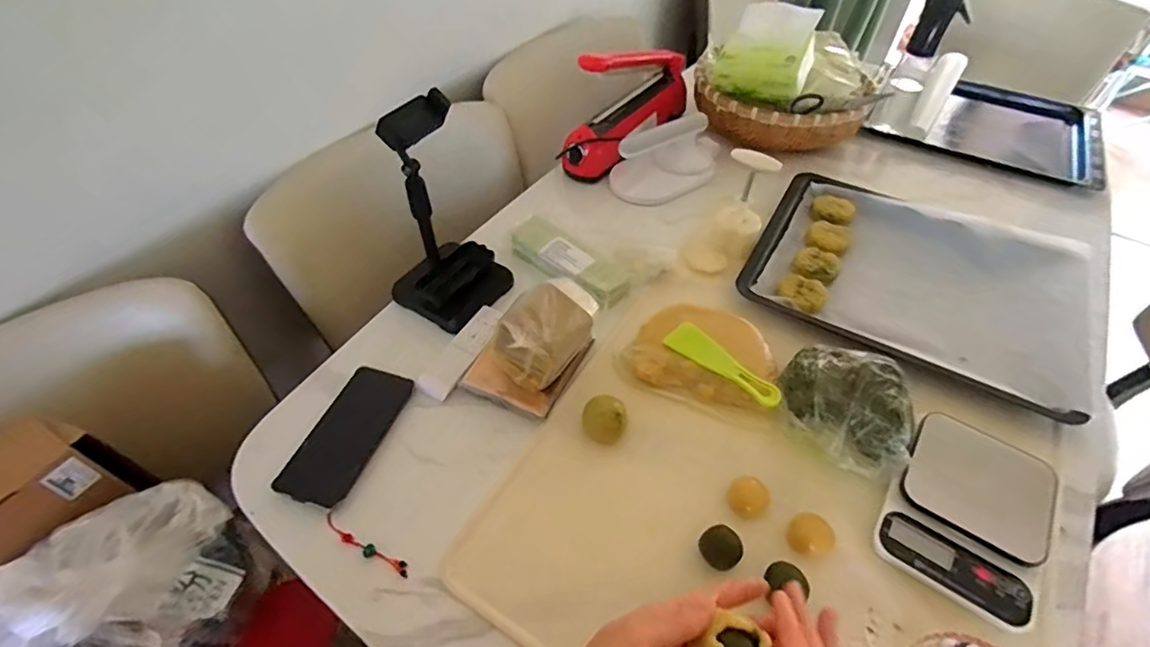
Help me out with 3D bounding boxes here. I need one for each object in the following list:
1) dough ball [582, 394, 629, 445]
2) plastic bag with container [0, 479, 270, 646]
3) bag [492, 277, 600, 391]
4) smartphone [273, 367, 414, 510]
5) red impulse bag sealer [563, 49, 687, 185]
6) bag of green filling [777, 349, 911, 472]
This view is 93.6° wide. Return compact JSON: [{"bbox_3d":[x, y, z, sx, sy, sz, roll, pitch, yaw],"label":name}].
[{"bbox_3d":[0.033,0.102,0.577,0.047,0.028,0.048,0,52,0],"label":"dough ball"},{"bbox_3d":[-0.416,0.266,0.454,0.153,0.180,0.271,14,51,10],"label":"plastic bag with container"},{"bbox_3d":[-0.030,0.012,0.600,0.072,0.101,0.123,37,60,24],"label":"bag"},{"bbox_3d":[-0.242,0.115,0.578,0.075,0.007,0.159,15,54,11],"label":"smartphone"},{"bbox_3d":[0.098,-0.378,0.907,0.082,0.189,0.301,29,56,22],"label":"red impulse bag sealer"},{"bbox_3d":[0.284,0.079,0.568,0.116,0.068,0.135,8,53,5],"label":"bag of green filling"}]

